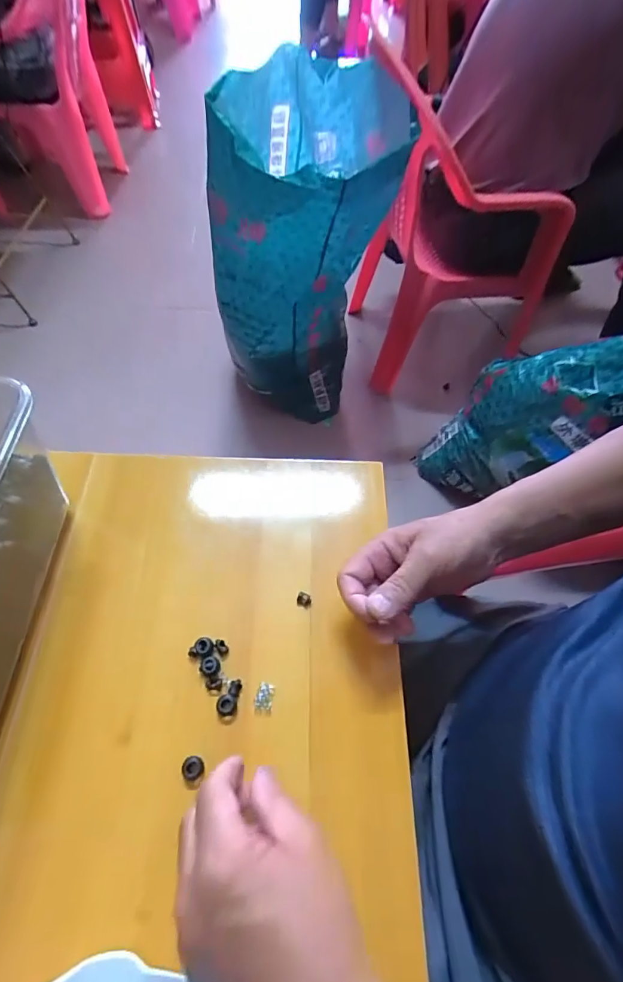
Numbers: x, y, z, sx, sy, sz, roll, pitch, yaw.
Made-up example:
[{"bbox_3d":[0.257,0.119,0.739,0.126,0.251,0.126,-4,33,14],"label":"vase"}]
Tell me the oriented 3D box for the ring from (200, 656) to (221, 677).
[{"bbox_3d":[-0.081,0.140,0.361,0.014,0.006,0.015,1,60,-2],"label":"ring"}]

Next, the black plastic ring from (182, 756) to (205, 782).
[{"bbox_3d":[-0.086,0.200,0.327,0.014,0.009,0.015,1,60,-2],"label":"black plastic ring"}]

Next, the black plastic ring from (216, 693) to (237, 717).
[{"bbox_3d":[-0.066,0.167,0.351,0.016,0.004,0.015,1,60,-2],"label":"black plastic ring"}]

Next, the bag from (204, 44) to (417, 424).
[{"bbox_3d":[-0.006,-0.464,0.956,0.285,0.608,0.354,14,60,5],"label":"bag"}]

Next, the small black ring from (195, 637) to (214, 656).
[{"bbox_3d":[-0.087,0.126,0.368,0.015,0.004,0.014,1,60,-2],"label":"small black ring"}]

